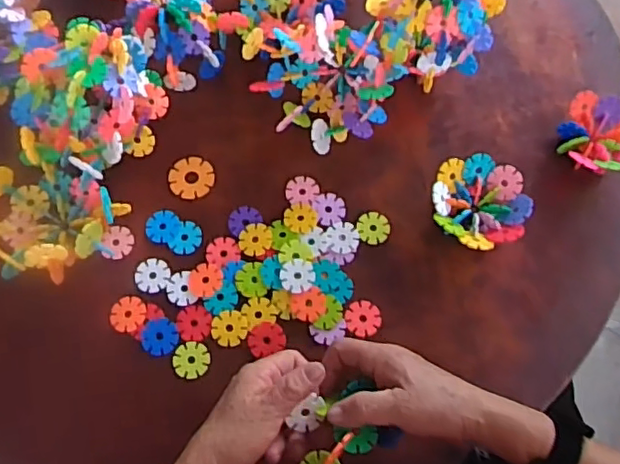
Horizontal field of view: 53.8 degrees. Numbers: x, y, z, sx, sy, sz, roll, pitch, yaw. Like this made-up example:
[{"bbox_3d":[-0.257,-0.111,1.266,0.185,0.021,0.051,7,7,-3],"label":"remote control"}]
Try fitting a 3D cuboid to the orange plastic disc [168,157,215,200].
[{"bbox_3d":[-0.117,-0.054,0.602,0.043,0.004,0.044,0,71,0],"label":"orange plastic disc"}]

